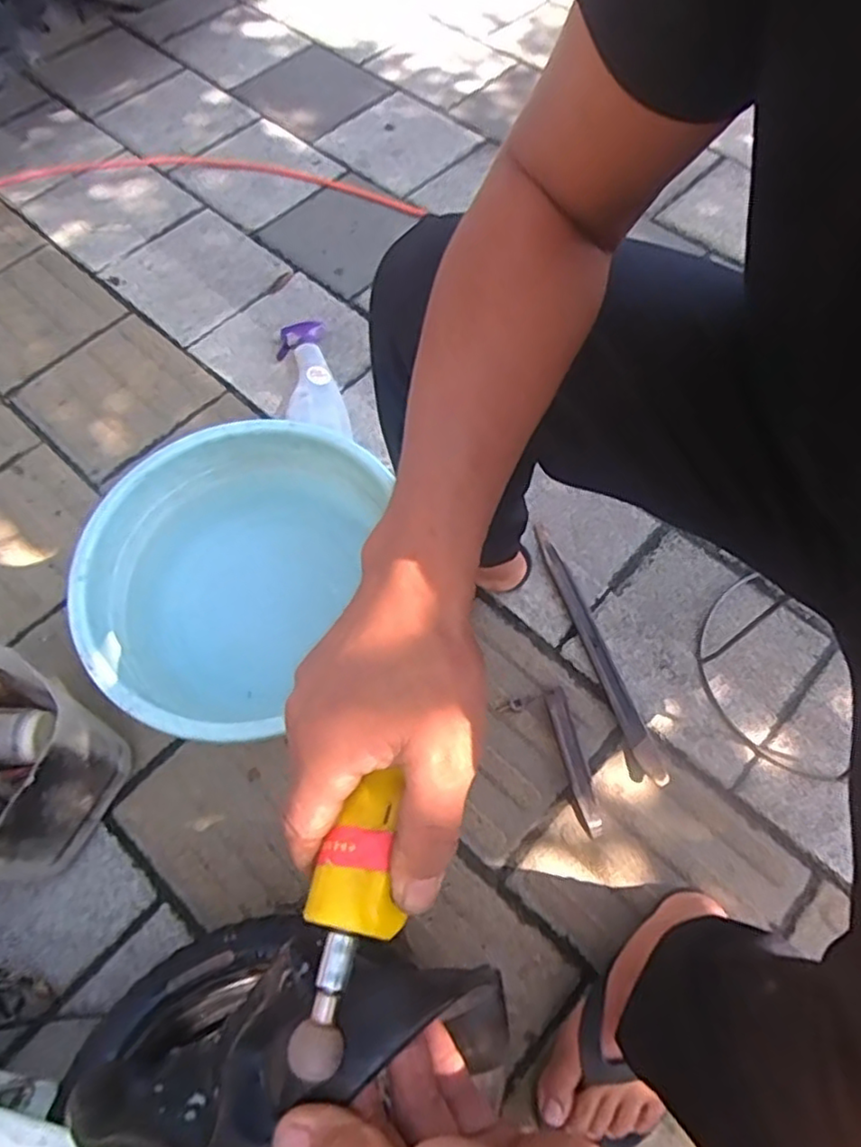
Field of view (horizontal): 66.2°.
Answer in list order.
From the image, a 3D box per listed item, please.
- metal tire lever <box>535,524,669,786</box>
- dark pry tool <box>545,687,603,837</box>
[{"bbox_3d":[0.205,0.092,0.827,0.034,0.016,0.346,-17,65,-6],"label":"metal tire lever"},{"bbox_3d":[0.168,0.216,0.772,0.022,0.019,0.167,-13,65,-4],"label":"dark pry tool"}]

